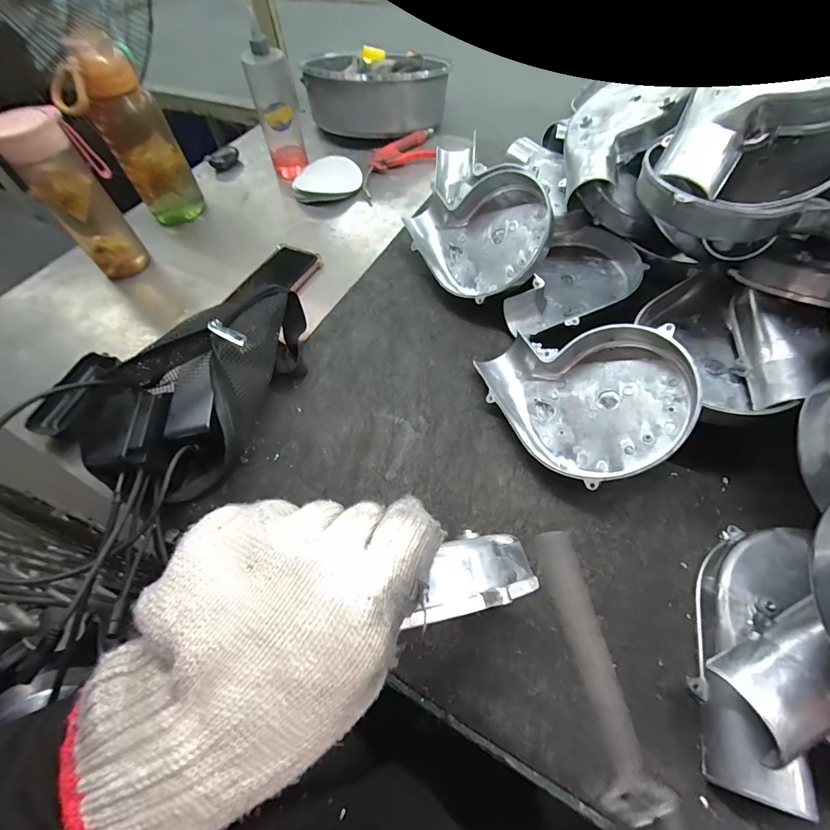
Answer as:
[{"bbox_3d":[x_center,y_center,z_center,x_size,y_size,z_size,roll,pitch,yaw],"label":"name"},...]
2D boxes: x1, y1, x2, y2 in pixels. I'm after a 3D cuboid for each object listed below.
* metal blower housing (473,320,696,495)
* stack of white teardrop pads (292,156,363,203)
[{"bbox_3d":[0.159,-0.030,0.385,0.150,0.031,0.186,-42,54,17],"label":"metal blower housing"},{"bbox_3d":[-0.148,-0.400,0.679,0.115,0.025,0.092,-16,58,-6],"label":"stack of white teardrop pads"}]

